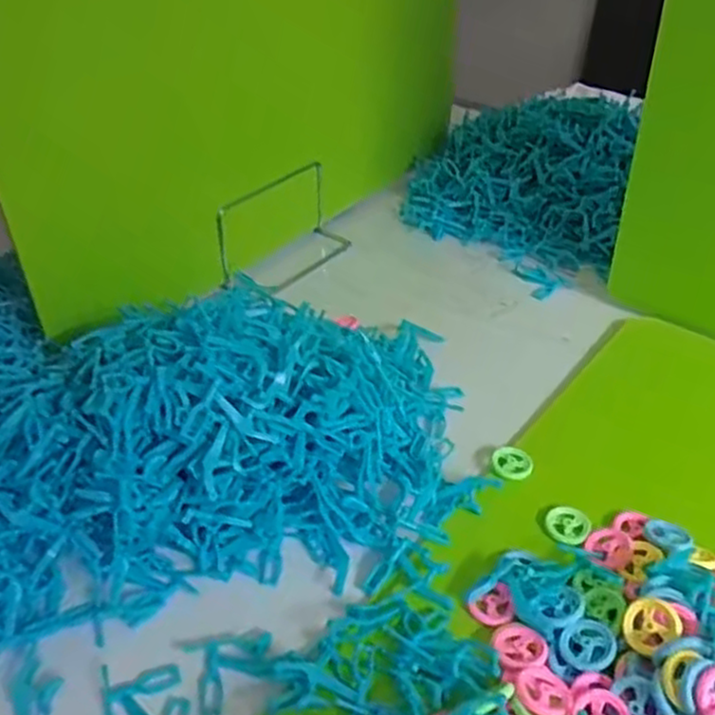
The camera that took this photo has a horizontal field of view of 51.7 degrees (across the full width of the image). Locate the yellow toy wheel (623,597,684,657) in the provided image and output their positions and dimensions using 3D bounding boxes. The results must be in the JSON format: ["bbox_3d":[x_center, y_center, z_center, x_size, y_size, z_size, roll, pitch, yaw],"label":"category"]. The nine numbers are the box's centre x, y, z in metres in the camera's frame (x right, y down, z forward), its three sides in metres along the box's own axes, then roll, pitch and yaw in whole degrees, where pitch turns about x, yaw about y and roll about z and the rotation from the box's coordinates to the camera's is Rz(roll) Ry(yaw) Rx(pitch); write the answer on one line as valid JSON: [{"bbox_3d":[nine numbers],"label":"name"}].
[{"bbox_3d":[0.157,0.143,0.397,0.030,0.004,0.025,-40,52,7],"label":"yellow toy wheel"}]

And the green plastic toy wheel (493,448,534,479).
[{"bbox_3d":[0.110,0.077,0.529,0.028,0.011,0.026,-2,38,2],"label":"green plastic toy wheel"}]

